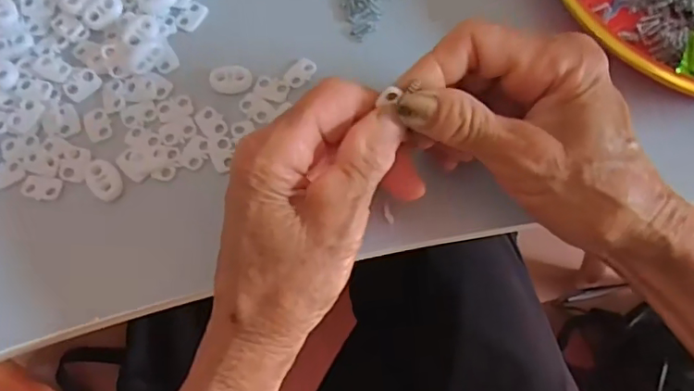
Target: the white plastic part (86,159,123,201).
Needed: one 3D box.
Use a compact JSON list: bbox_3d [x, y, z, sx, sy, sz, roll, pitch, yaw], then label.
[{"bbox_3d":[-0.120,-0.009,0.272,0.015,0.004,0.023,-30,76,-10],"label":"white plastic part"}]

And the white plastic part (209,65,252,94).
[{"bbox_3d":[-0.061,-0.061,0.290,0.021,0.004,0.015,-6,73,-3],"label":"white plastic part"}]

